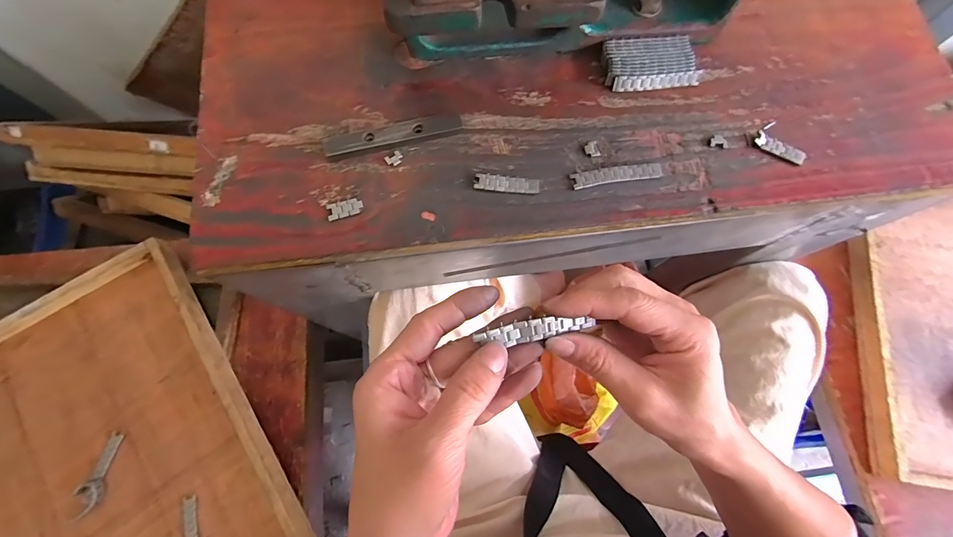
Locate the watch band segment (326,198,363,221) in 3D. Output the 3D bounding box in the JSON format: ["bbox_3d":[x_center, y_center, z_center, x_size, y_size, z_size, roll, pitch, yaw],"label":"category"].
[{"bbox_3d":[-0.093,-0.043,0.284,0.025,0.004,0.012,-17,75,-5],"label":"watch band segment"}]

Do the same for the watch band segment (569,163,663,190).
[{"bbox_3d":[0.103,-0.069,0.294,0.066,0.004,0.013,-10,75,-3],"label":"watch band segment"}]

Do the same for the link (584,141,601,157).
[{"bbox_3d":[0.086,-0.089,0.300,0.010,0.004,0.012,-14,77,-4],"label":"link"}]

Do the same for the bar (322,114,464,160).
[{"bbox_3d":[-0.061,-0.099,0.298,0.101,0.009,0.016,-13,75,-4],"label":"bar"}]

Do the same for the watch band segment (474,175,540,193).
[{"bbox_3d":[0.022,-0.061,0.289,0.046,0.004,0.012,5,74,1],"label":"watch band segment"}]

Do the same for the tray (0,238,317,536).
[{"bbox_3d":[-0.425,0.230,0.404,0.408,0.029,0.392,-33,79,-8],"label":"tray"}]

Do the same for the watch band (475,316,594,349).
[{"bbox_3d":[0.030,0.031,0.205,0.059,0.007,0.011,-7,76,-11],"label":"watch band"}]

